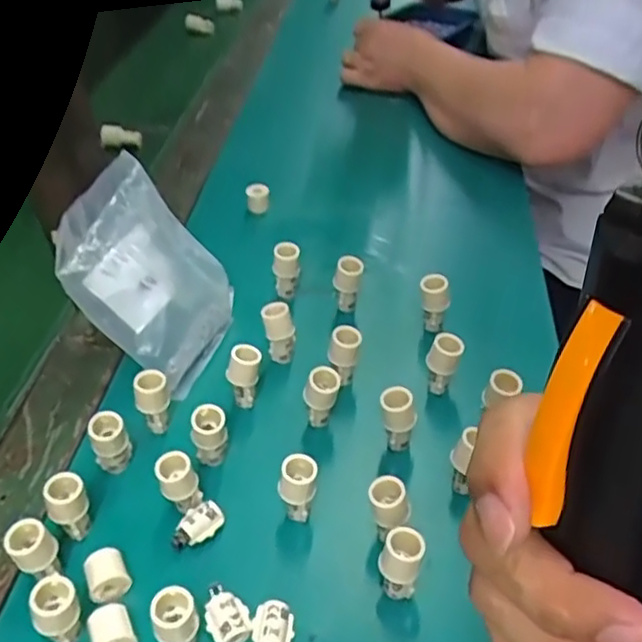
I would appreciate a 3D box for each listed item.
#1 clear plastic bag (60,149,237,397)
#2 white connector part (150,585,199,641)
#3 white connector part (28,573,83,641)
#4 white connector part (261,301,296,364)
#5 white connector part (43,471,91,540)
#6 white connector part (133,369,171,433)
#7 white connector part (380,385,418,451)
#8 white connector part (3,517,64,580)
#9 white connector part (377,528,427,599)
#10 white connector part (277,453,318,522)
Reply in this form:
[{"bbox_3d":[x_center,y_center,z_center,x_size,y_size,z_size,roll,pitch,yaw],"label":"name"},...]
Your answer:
[{"bbox_3d":[-0.113,-0.032,0.453,0.018,0.139,0.106,-18,31,45],"label":"clear plastic bag"},{"bbox_3d":[-0.066,0.140,0.306,0.019,0.035,0.019,0,42,0],"label":"white connector part"},{"bbox_3d":[-0.124,0.139,0.311,0.019,0.041,0.017,-28,49,-27],"label":"white connector part"},{"bbox_3d":[-0.028,0.012,0.453,0.020,0.050,0.018,-5,42,-6],"label":"white connector part"},{"bbox_3d":[-0.134,0.100,0.352,0.018,0.040,0.017,0,42,0],"label":"white connector part"},{"bbox_3d":[-0.103,0.052,0.408,0.020,0.045,0.017,-16,44,-16],"label":"white connector part"},{"bbox_3d":[0.045,0.061,0.392,0.021,0.048,0.016,8,43,9],"label":"white connector part"},{"bbox_3d":[-0.143,0.118,0.332,0.021,0.040,0.017,-28,49,-27],"label":"white connector part"},{"bbox_3d":[0.039,0.123,0.326,0.019,0.042,0.022,15,44,17],"label":"white connector part"},{"bbox_3d":[-0.012,0.095,0.359,0.020,0.050,0.018,-2,42,-2],"label":"white connector part"}]

